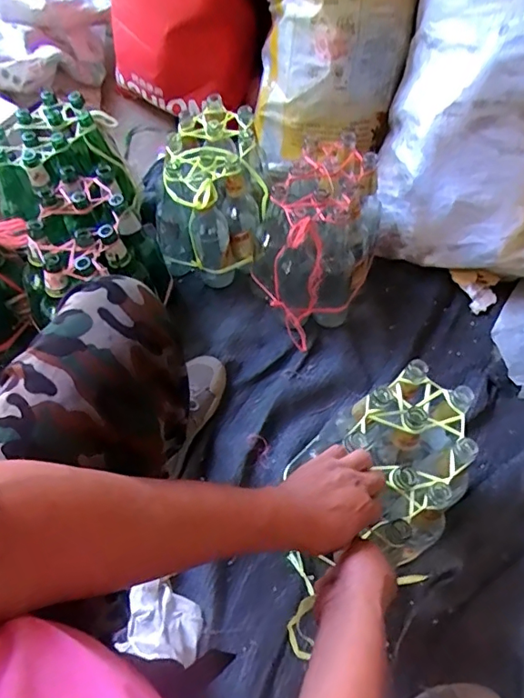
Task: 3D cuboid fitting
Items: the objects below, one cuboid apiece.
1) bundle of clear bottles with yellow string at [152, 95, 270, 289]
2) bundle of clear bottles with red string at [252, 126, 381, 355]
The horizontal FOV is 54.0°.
[{"bbox_3d":[-0.098,-0.289,0.975,0.205,0.231,0.239,-4,62,-2],"label":"bundle of clear bottles with yellow string"},{"bbox_3d":[0.100,-0.192,0.934,0.193,0.246,0.283,28,65,14],"label":"bundle of clear bottles with red string"}]

